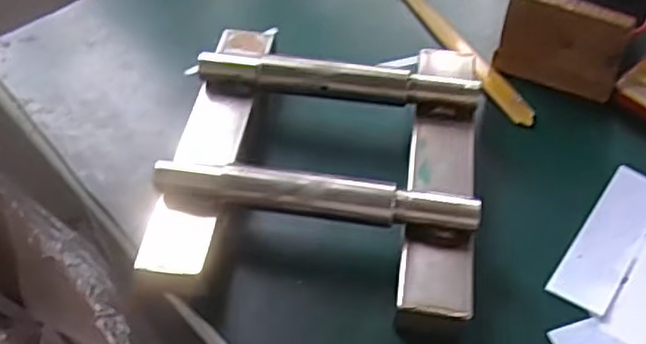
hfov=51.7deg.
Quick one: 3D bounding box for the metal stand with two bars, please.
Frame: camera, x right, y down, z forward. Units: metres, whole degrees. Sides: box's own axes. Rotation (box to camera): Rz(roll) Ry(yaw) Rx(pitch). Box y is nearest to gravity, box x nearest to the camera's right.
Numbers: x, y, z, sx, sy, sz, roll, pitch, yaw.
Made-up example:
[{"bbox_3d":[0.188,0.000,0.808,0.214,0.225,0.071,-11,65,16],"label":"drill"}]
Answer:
[{"bbox_3d":[0.001,-0.005,0.400,0.179,0.048,0.181,7,54,7],"label":"metal stand with two bars"}]

